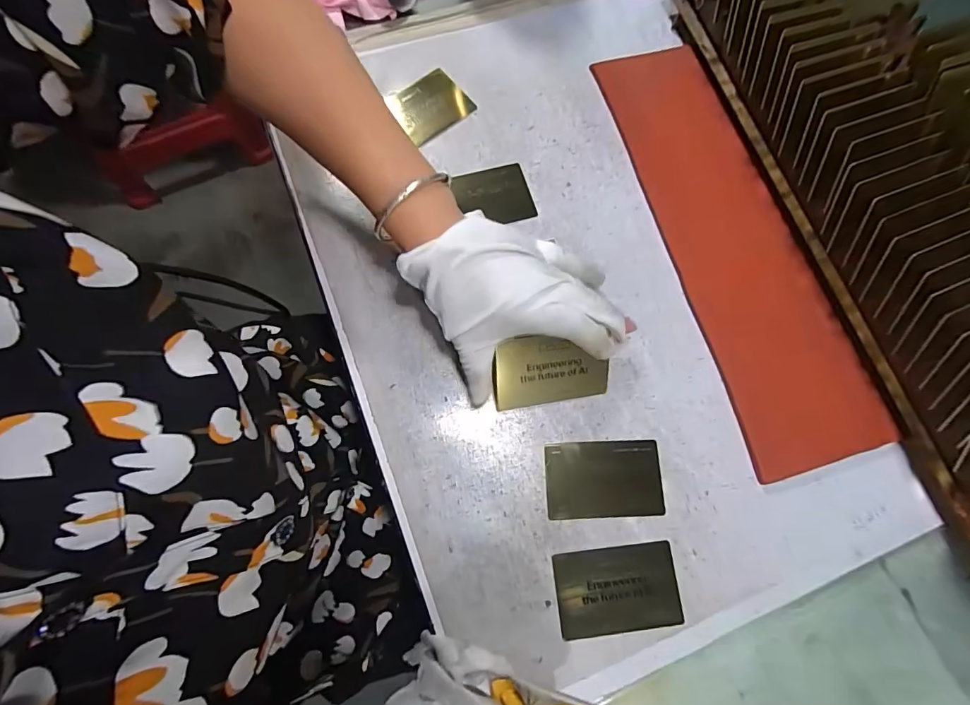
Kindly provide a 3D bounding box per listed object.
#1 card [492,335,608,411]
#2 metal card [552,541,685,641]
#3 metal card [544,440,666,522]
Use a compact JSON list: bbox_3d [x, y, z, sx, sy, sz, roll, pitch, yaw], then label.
[{"bbox_3d":[0.048,0.015,0.331,0.082,0.004,0.052,-6,116,-5],"label":"card"},{"bbox_3d":[0.091,0.162,0.311,0.084,0.004,0.053,-5,74,-5],"label":"metal card"},{"bbox_3d":[0.086,0.092,0.330,0.084,0.004,0.052,-1,74,-4],"label":"metal card"}]

